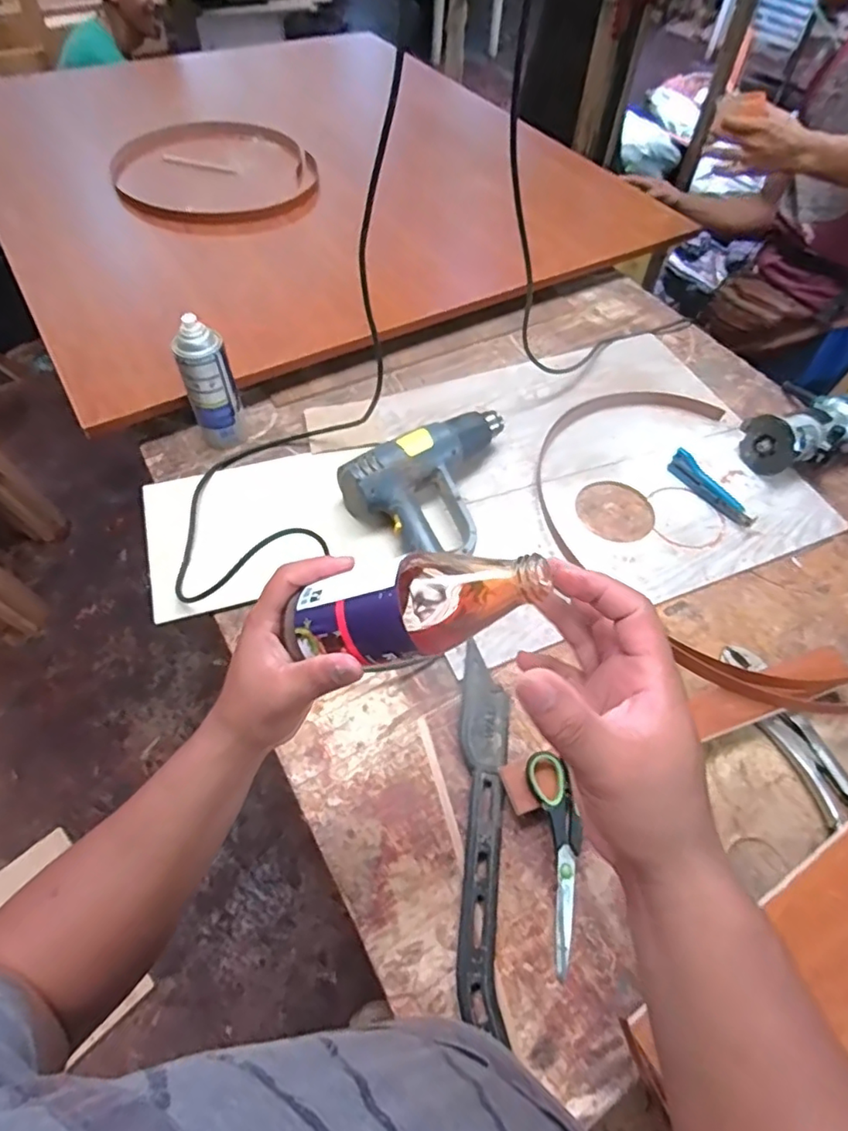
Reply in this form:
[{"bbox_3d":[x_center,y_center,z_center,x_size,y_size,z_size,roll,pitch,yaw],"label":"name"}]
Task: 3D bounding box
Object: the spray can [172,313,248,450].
[{"bbox_3d":[-0.293,-0.245,0.799,0.066,0.189,0.055,-18,59,-14],"label":"spray can"}]

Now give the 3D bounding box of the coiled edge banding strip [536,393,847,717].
[{"bbox_3d":[0.387,-0.052,0.795,0.414,0.041,0.571,-24,61,-18],"label":"coiled edge banding strip"}]

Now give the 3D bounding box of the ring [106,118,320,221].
[{"bbox_3d":[-0.457,-0.868,1.256,0.413,0.040,0.485,-22,60,-17],"label":"ring"}]

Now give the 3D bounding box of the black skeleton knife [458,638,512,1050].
[{"bbox_3d":[0.062,0.248,0.584,0.050,0.020,0.345,4,56,0],"label":"black skeleton knife"}]

